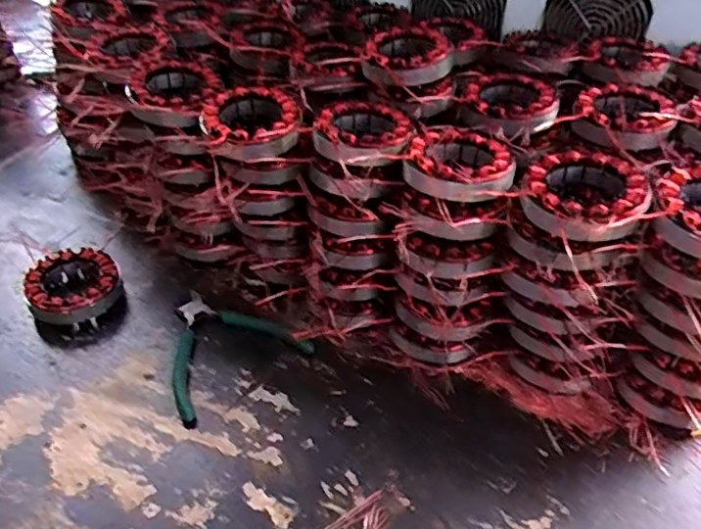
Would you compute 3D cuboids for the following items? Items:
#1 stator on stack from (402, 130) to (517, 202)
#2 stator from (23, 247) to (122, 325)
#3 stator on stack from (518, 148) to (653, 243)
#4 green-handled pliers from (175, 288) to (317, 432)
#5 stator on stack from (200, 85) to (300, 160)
[{"bbox_3d":[0.088,-0.080,0.471,0.086,0.026,0.093,12,43,12],"label":"stator on stack"},{"bbox_3d":[-0.279,0.022,0.584,0.084,0.036,0.089,1,42,-1],"label":"stator"},{"bbox_3d":[0.172,-0.049,0.437,0.089,0.035,0.095,1,42,-1],"label":"stator on stack"},{"bbox_3d":[-0.127,0.066,0.545,0.126,0.021,0.138,-28,50,-29],"label":"green-handled pliers"},{"bbox_3d":[-0.089,-0.127,0.521,0.082,0.029,0.100,-13,44,-16],"label":"stator on stack"}]

